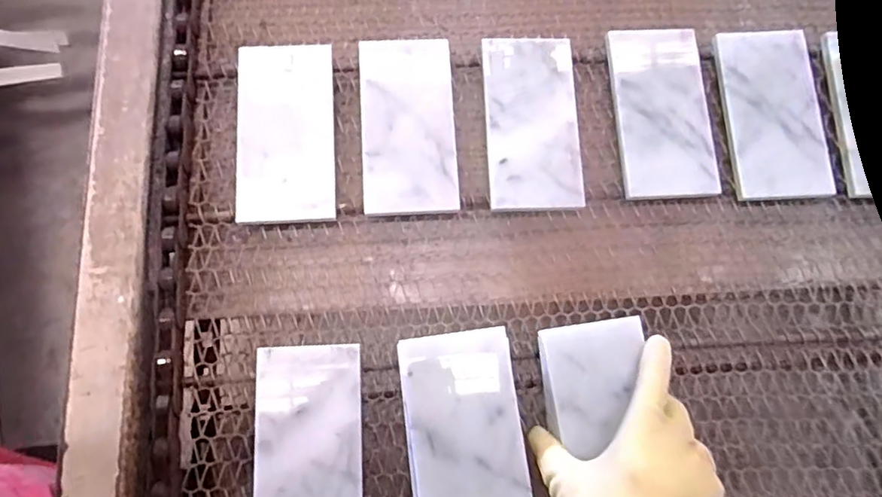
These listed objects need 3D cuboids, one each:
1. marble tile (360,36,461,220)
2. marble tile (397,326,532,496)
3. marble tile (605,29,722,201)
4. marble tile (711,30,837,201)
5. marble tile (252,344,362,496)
[{"bbox_3d":[-0.027,-0.105,0.477,0.076,0.013,0.153,-3,80,-2],"label":"marble tile"},{"bbox_3d":[0.017,0.137,0.399,0.079,0.016,0.152,-7,76,-4],"label":"marble tile"},{"bbox_3d":[0.190,-0.119,0.494,0.078,0.011,0.154,-4,79,4],"label":"marble tile"},{"bbox_3d":[0.289,-0.119,0.499,0.082,0.008,0.156,-1,75,2],"label":"marble tile"},{"bbox_3d":[-0.098,0.150,0.421,0.077,0.005,0.151,-2,79,-4],"label":"marble tile"}]

